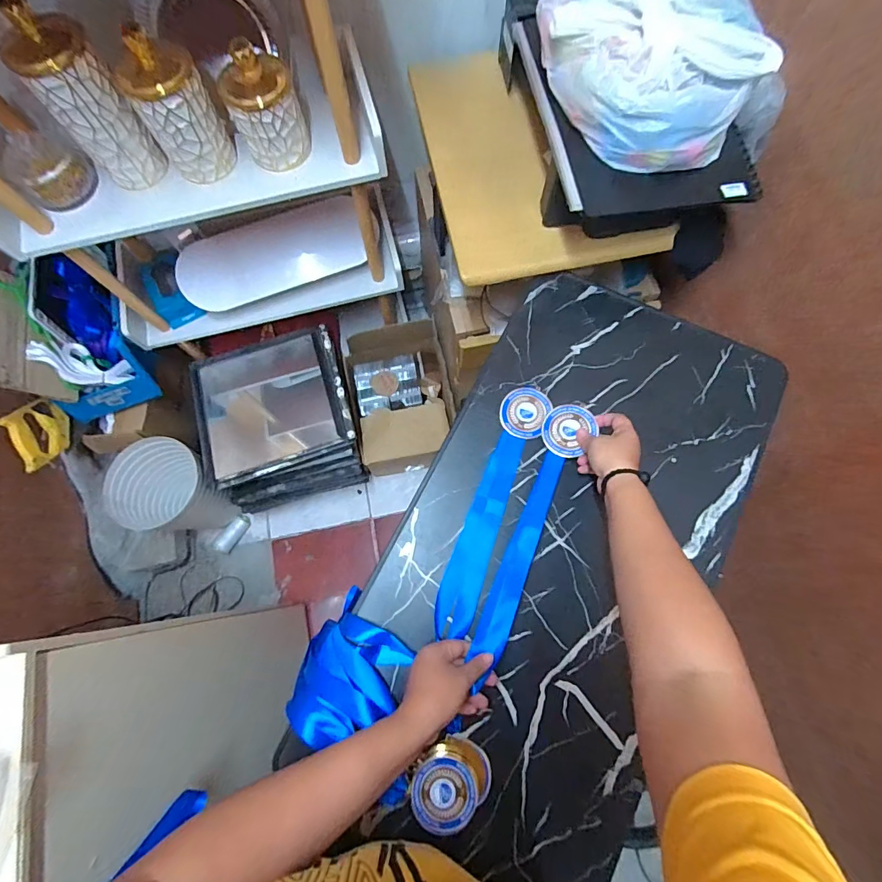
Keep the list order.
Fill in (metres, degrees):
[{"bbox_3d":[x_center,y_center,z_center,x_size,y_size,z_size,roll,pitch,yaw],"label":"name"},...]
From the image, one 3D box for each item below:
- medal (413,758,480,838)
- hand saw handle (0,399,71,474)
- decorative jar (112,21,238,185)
[{"bbox_3d":[0.005,0.398,0.500,0.070,0.006,0.074,9,76,4],"label":"medal"},{"bbox_3d":[-0.831,-0.015,0.924,0.023,0.119,0.118,-13,110,13],"label":"hand saw handle"},{"bbox_3d":[-0.384,-0.491,0.646,0.102,0.166,0.111,0,74,2],"label":"decorative jar"}]

